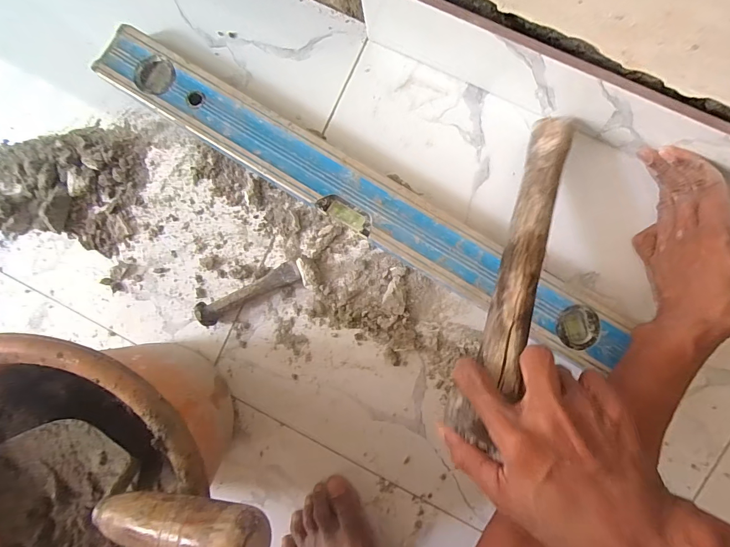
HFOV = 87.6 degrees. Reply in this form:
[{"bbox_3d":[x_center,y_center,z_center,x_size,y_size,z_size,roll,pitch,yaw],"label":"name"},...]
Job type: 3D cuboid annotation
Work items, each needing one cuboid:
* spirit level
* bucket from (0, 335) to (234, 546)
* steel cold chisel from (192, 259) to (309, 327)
[{"bbox_3d":[-0.010,-0.078,0.376,0.557,0.039,0.065,30,96,4],"label":"spirit level"},{"bbox_3d":[-0.222,0.163,0.347,0.226,0.188,0.243,0,93,6],"label":"bucket"},{"bbox_3d":[-0.120,0.020,0.405,0.123,0.024,0.028,-23,90,7],"label":"steel cold chisel"}]

